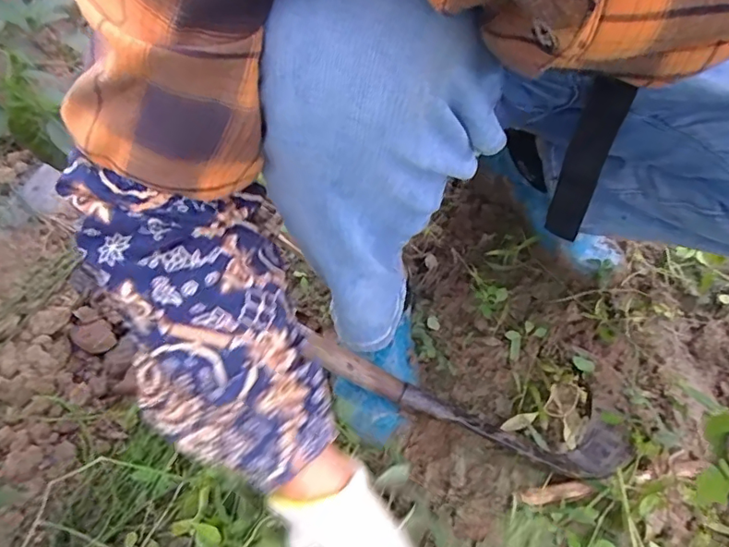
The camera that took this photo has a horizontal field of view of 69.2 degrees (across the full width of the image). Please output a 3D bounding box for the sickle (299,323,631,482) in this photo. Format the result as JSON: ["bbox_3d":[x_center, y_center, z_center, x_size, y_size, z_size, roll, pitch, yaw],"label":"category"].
[{"bbox_3d":[0.100,0.129,0.517,0.317,0.030,0.070,20,51,1],"label":"sickle"}]

